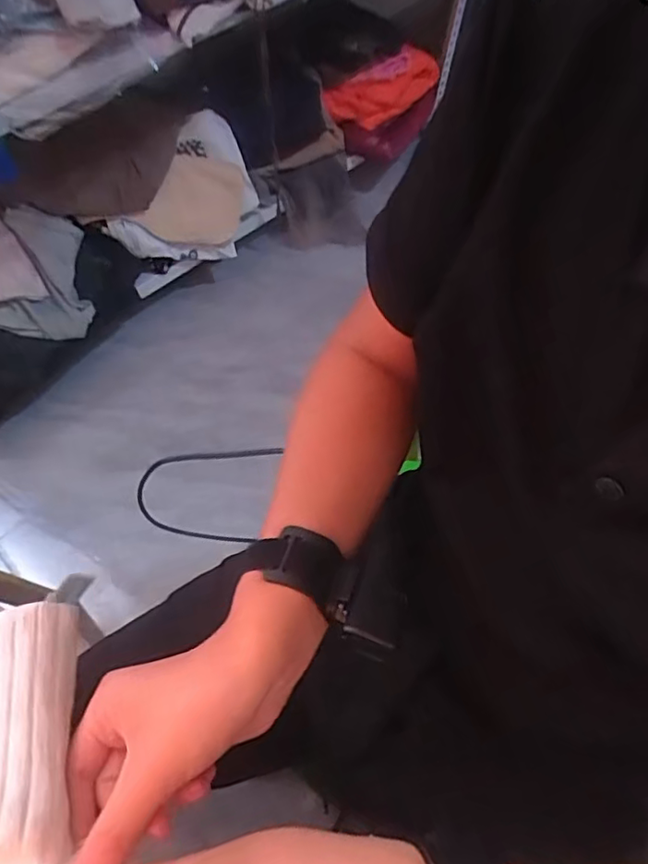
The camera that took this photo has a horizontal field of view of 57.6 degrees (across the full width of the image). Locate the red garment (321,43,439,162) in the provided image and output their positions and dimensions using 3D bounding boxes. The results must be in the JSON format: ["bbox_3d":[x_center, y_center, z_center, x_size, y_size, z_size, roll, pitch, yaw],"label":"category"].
[{"bbox_3d":[0.163,-0.831,1.513,0.356,0.230,0.066,-33,68,-14],"label":"red garment"}]

